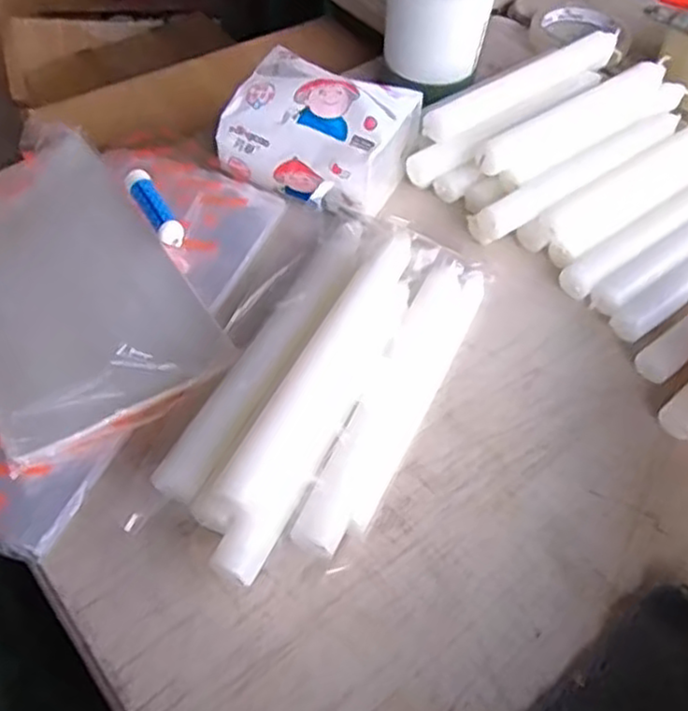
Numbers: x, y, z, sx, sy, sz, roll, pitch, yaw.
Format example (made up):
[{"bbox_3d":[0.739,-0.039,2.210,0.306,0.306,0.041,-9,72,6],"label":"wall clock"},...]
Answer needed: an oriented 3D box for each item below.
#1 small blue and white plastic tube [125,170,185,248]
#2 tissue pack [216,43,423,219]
[{"bbox_3d":[-0.125,-0.097,0.476,0.017,0.020,0.063,-27,59,-21],"label":"small blue and white plastic tube"},{"bbox_3d":[-0.017,-0.159,0.505,0.124,0.066,0.091,24,55,18],"label":"tissue pack"}]

